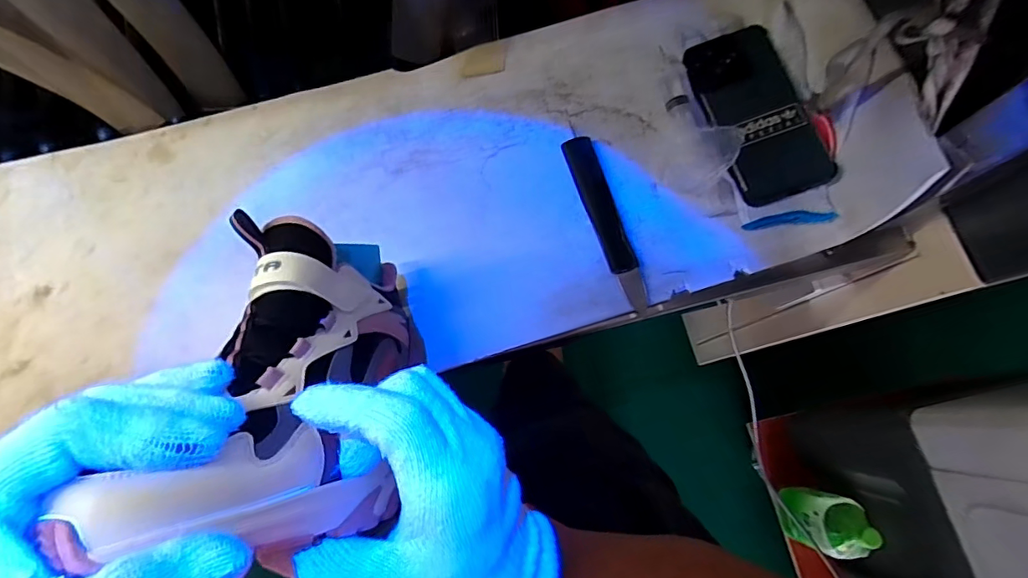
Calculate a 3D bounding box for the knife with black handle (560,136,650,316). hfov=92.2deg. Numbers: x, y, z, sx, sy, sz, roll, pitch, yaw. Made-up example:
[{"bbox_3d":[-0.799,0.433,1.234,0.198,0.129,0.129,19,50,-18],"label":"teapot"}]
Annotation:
[{"bbox_3d":[0.082,-0.058,0.436,0.027,0.013,0.165,-17,77,-3],"label":"knife with black handle"}]

